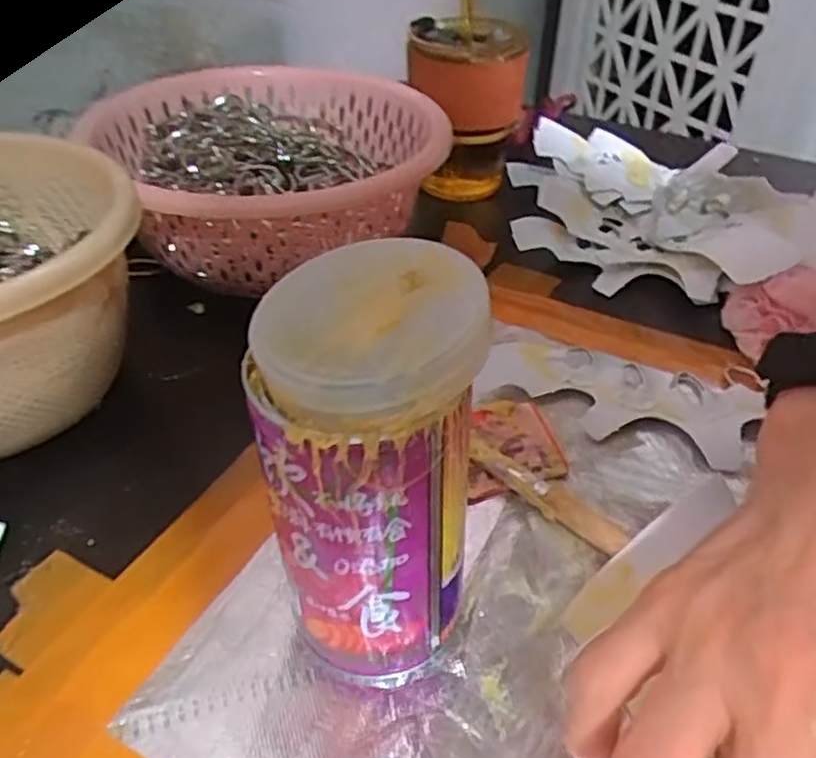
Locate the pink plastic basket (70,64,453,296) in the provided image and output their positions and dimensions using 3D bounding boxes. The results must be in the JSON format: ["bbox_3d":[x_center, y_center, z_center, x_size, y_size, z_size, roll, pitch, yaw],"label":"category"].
[{"bbox_3d":[-0.090,-0.148,0.493,0.218,0.076,0.218,0,38,0],"label":"pink plastic basket"}]

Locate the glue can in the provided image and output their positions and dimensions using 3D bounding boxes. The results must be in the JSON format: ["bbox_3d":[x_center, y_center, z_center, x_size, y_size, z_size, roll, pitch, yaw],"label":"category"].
[{"bbox_3d":[-0.011,0.033,0.238,0.062,0.138,0.068,1,38,2],"label":"glue can"}]

